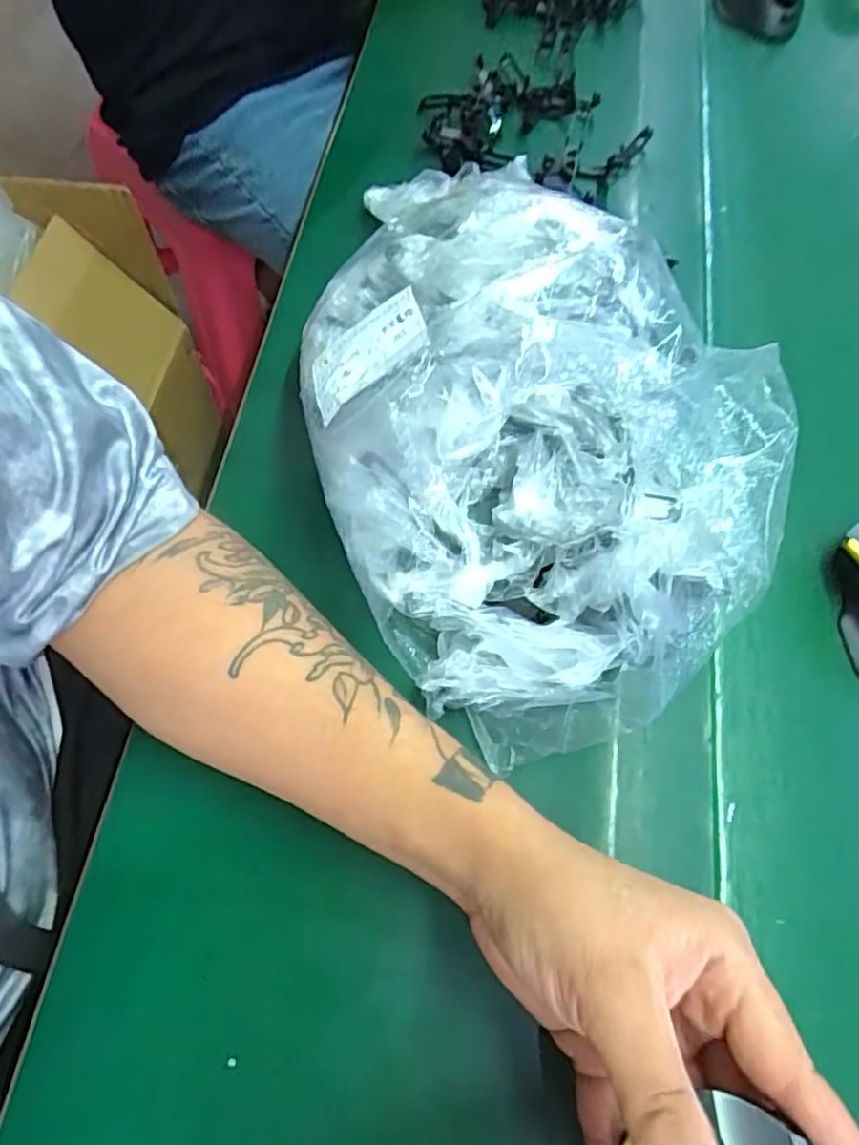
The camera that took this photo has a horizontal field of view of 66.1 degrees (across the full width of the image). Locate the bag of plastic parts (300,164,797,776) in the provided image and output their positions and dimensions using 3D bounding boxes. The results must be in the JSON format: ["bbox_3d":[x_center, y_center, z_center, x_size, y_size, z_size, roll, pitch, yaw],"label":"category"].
[{"bbox_3d":[0.047,-0.075,0.352,0.211,0.103,0.307,-24,70,-13],"label":"bag of plastic parts"}]

